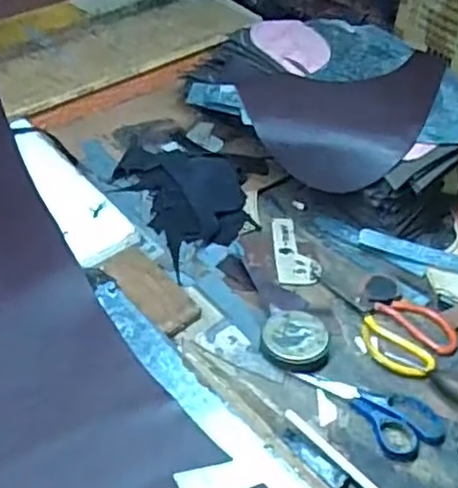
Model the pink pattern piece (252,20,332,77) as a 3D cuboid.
[{"bbox_3d":[0.098,-0.313,1.054,0.103,0.018,0.159,-14,47,-16],"label":"pink pattern piece"}]

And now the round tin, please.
[{"bbox_3d":[0.075,0.109,0.751,0.074,0.026,0.064,7,42,6],"label":"round tin"}]

